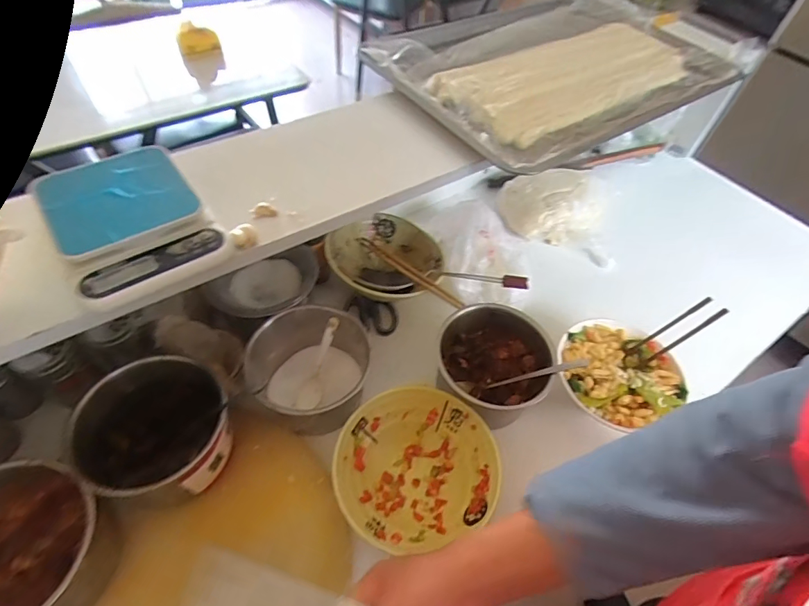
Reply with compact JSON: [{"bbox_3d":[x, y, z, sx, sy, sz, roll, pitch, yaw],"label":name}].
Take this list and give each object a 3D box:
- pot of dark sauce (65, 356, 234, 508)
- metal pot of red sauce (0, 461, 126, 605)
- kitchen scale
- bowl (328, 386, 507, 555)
[{"bbox_3d":[-0.274,0.144,0.495,0.134,0.088,0.147,3,52,-4],"label":"pot of dark sauce"},{"bbox_3d":[-0.374,0.241,0.425,0.141,0.082,0.153,3,52,-4],"label":"metal pot of red sauce"},{"bbox_3d":[-0.275,-0.087,0.446,0.136,0.038,0.179,-28,60,-25],"label":"kitchen scale"},{"bbox_3d":[0.010,0.201,0.547,0.190,0.066,0.177,3,52,-4],"label":"bowl"}]

